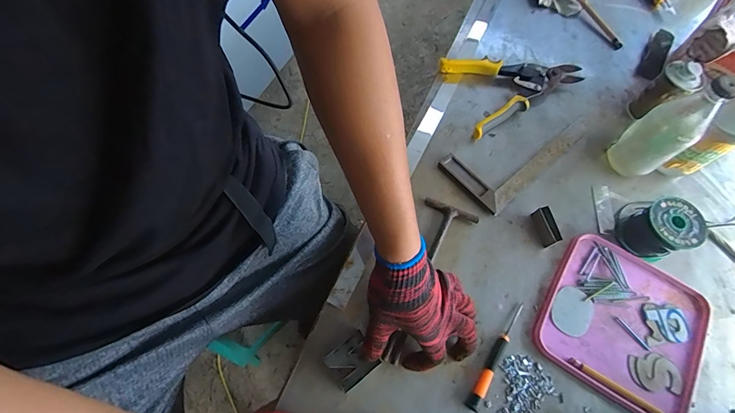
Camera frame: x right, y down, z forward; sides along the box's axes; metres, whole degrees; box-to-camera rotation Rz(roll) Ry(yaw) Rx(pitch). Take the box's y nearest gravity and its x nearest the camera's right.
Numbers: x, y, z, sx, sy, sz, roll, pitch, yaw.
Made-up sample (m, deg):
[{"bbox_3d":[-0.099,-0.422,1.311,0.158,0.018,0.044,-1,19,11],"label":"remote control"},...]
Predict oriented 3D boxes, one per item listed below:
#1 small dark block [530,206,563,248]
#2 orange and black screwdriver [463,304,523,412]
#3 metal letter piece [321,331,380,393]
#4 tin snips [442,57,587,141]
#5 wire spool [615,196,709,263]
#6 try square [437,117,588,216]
[{"bbox_3d":[0.250,0.027,0.510,0.015,0.030,0.050,-13,67,-8],"label":"small dark block"},{"bbox_3d":[0.159,0.181,0.448,0.012,0.013,0.141,34,69,12],"label":"orange and black screwdriver"},{"bbox_3d":[-0.019,0.185,0.438,0.053,0.012,0.047,-34,72,-16],"label":"metal letter piece"},{"bbox_3d":[0.252,-0.205,0.616,0.220,0.028,0.149,-16,68,-9],"label":"tin snips"},{"bbox_3d":[0.393,0.032,0.495,0.065,0.065,0.066,1,66,-2],"label":"wire spool"},{"bbox_3d":[0.235,-0.095,0.574,0.241,0.012,0.109,-37,73,-17],"label":"try square"}]

